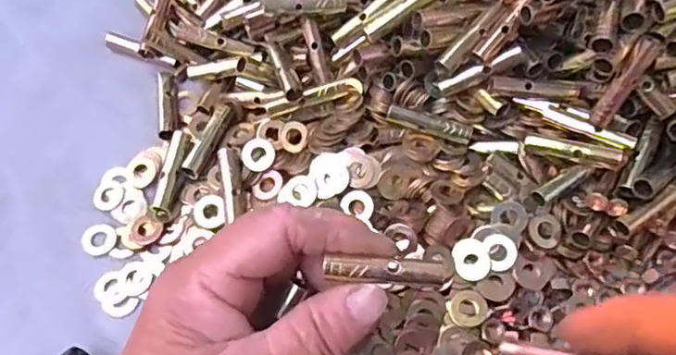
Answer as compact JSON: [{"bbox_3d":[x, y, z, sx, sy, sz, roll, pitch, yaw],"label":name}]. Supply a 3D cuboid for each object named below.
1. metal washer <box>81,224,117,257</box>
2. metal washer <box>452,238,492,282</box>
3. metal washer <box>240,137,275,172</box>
[{"bbox_3d":[-0.119,0.031,0.290,0.016,0.004,0.016,-1,66,2],"label":"metal washer"},{"bbox_3d":[0.062,0.038,0.273,0.017,0.004,0.020,-8,74,6],"label":"metal washer"},{"bbox_3d":[-0.041,-0.012,0.301,0.016,0.004,0.017,1,85,-9],"label":"metal washer"}]

